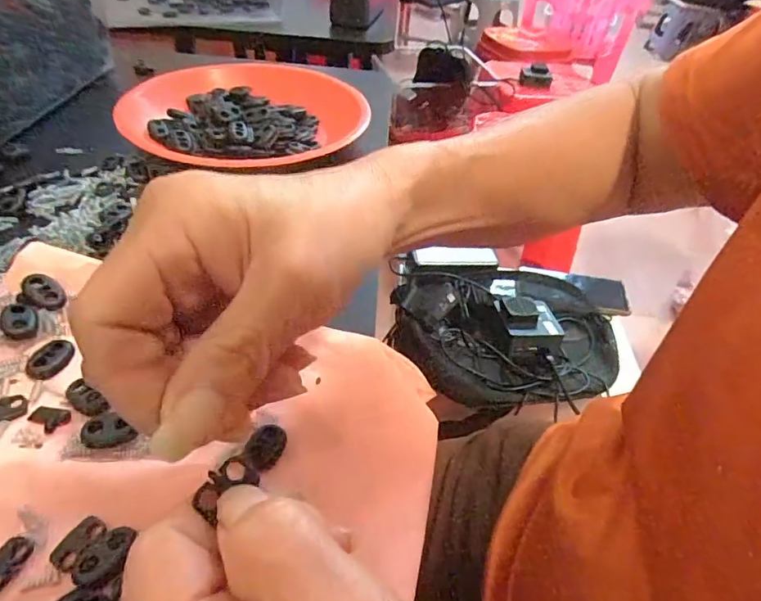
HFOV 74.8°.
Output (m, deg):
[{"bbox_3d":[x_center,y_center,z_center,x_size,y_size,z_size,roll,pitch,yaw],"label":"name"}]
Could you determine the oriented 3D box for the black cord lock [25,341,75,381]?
[{"bbox_3d":[-0.154,0.027,0.232,0.015,0.006,0.021,32,48,25],"label":"black cord lock"}]

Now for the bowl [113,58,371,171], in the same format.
[{"bbox_3d":[-0.107,-0.153,0.410,0.185,0.038,0.194,-2,45,2],"label":"bowl"}]

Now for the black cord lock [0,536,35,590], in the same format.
[{"bbox_3d":[-0.130,0.090,0.170,0.011,0.004,0.019,14,43,8],"label":"black cord lock"}]

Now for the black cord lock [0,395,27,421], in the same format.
[{"bbox_3d":[-0.162,0.047,0.213,0.018,0.004,0.014,-18,48,-24],"label":"black cord lock"}]

